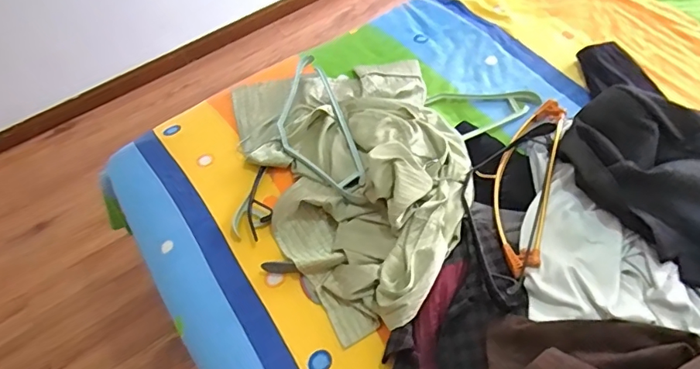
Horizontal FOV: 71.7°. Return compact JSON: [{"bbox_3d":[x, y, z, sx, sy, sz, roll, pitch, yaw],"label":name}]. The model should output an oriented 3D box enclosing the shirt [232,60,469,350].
[{"bbox_3d":[0.020,-0.040,0.905,0.398,0.107,0.599,-18,56,-7],"label":"shirt"}]

